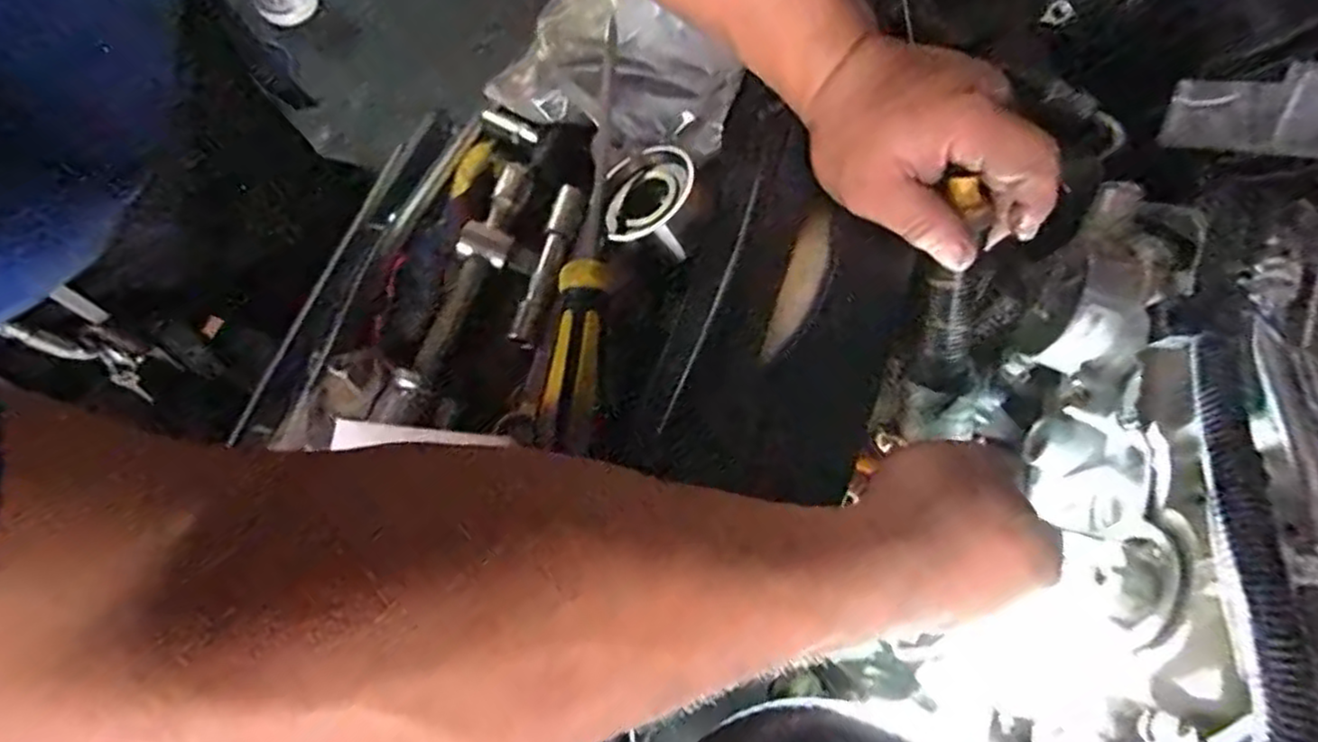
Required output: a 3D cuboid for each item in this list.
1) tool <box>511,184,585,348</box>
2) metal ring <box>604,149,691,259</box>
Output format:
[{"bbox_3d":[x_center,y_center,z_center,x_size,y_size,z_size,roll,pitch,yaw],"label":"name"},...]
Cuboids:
[{"bbox_3d":[-0.058,-0.056,0.375,0.013,0.017,0.089,14,67,6],"label":"tool"},{"bbox_3d":[-0.005,-0.088,0.366,0.046,0.023,0.053,8,78,19],"label":"metal ring"}]

